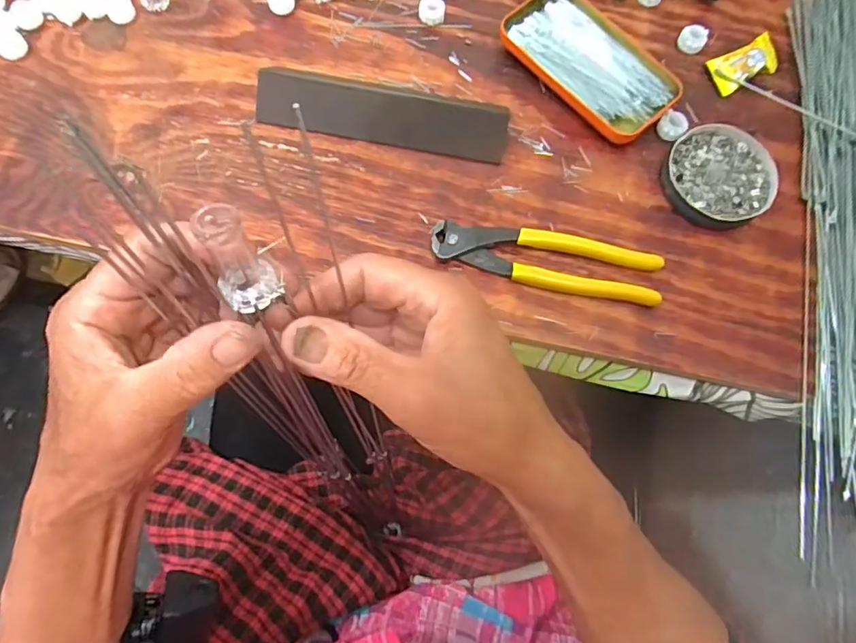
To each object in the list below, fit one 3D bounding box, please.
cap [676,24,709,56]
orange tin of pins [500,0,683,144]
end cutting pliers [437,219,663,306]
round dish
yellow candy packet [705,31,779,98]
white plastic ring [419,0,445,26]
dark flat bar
[{"bbox_3d":[0.223,-0.238,0.458,0.023,0.012,0.023,1,73,-2],"label":"cap"},{"bbox_3d":[0.130,-0.208,0.437,0.072,0.014,0.143,-40,79,-12],"label":"orange tin of pins"},{"bbox_3d":[0.087,-0.046,0.396,0.165,0.015,0.045,13,73,2],"label":"end cutting pliers"},{"bbox_3d":[0.224,-0.112,0.418,0.082,0.012,0.080,1,73,-2],"label":"round dish"},{"bbox_3d":[0.262,-0.213,0.449,0.051,0.014,0.033,-21,75,-8],"label":"yellow candy packet"},{"bbox_3d":[0.003,-0.262,0.457,0.021,0.011,0.020,1,73,-2],"label":"white plastic ring"},{"bbox_3d":[-0.035,-0.160,0.420,0.193,0.028,0.040,9,73,1],"label":"dark flat bar"}]

